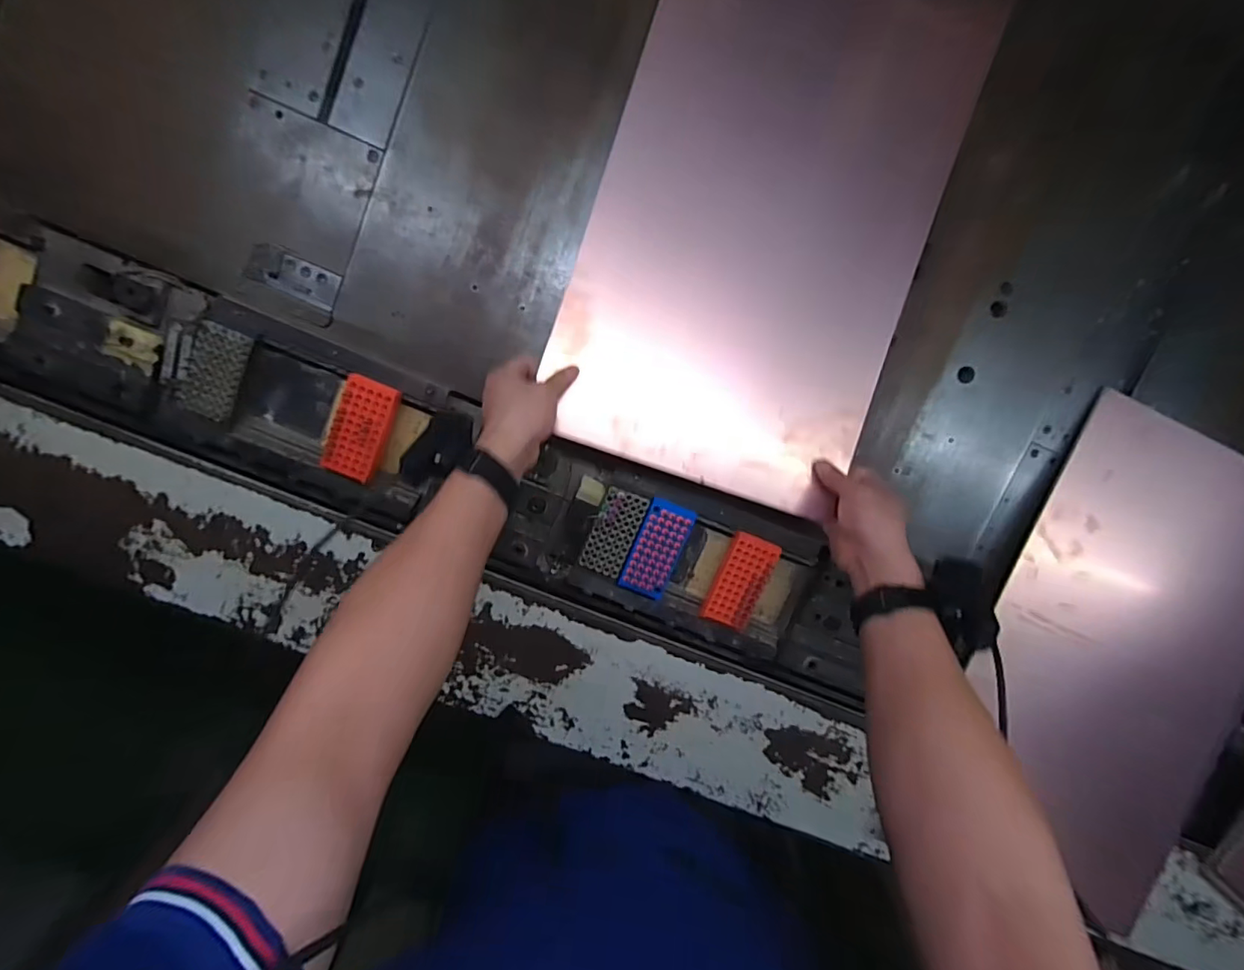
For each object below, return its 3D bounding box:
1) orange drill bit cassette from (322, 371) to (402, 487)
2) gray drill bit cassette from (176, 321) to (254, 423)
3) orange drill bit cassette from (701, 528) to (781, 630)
[{"bbox_3d":[-0.294,-0.063,0.613,0.059,0.022,0.113,21,98,-4],"label":"orange drill bit cassette"},{"bbox_3d":[-0.453,-0.127,0.595,0.062,0.027,0.102,22,98,-5],"label":"gray drill bit cassette"},{"bbox_3d":[0.143,0.115,0.650,0.061,0.015,0.112,21,98,-4],"label":"orange drill bit cassette"}]

